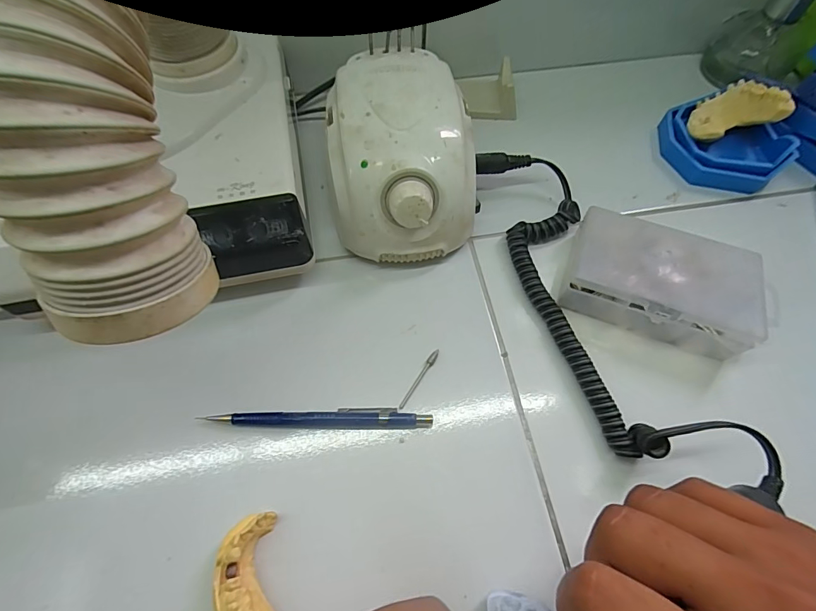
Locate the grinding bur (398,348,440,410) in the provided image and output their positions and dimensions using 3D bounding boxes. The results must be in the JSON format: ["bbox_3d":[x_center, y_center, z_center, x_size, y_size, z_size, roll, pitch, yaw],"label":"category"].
[{"bbox_3d":[0.008,0.048,0.266,0.005,0.005,0.045,30,66,15],"label":"grinding bur"}]

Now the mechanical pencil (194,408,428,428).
[{"bbox_3d":[-0.053,0.069,0.251,0.134,0.009,0.012,1,62,0],"label":"mechanical pencil"}]

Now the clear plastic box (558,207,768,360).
[{"bbox_3d":[0.170,-0.017,0.278,0.116,0.033,0.072,22,65,11],"label":"clear plastic box"}]

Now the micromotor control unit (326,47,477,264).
[{"bbox_3d":[-0.004,-0.105,0.298,0.098,0.082,0.137,-3,63,-2],"label":"micromotor control unit"}]

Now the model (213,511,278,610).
[{"bbox_3d":[-0.081,0.139,0.208,0.027,0.024,0.056,-11,63,-6],"label":"model"}]

